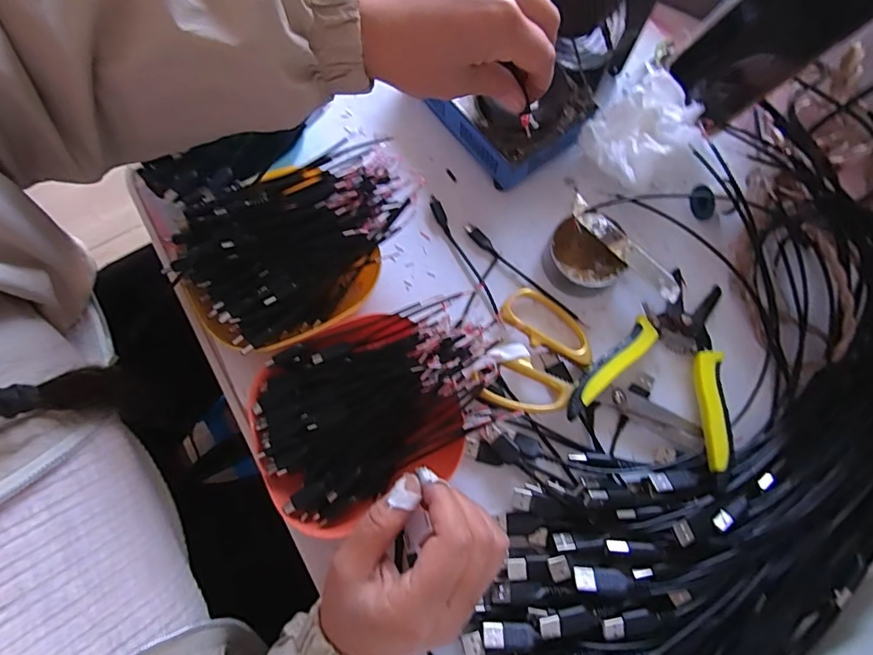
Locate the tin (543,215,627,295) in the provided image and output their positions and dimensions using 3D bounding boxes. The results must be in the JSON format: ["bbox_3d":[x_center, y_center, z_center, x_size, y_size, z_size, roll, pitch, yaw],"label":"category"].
[{"bbox_3d":[0.118,-0.056,0.385,0.057,0.027,0.056,0,69,1],"label":"tin"}]

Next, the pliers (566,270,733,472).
[{"bbox_3d":[0.172,0.018,0.360,0.110,0.015,0.146,21,71,9],"label":"pliers"}]

